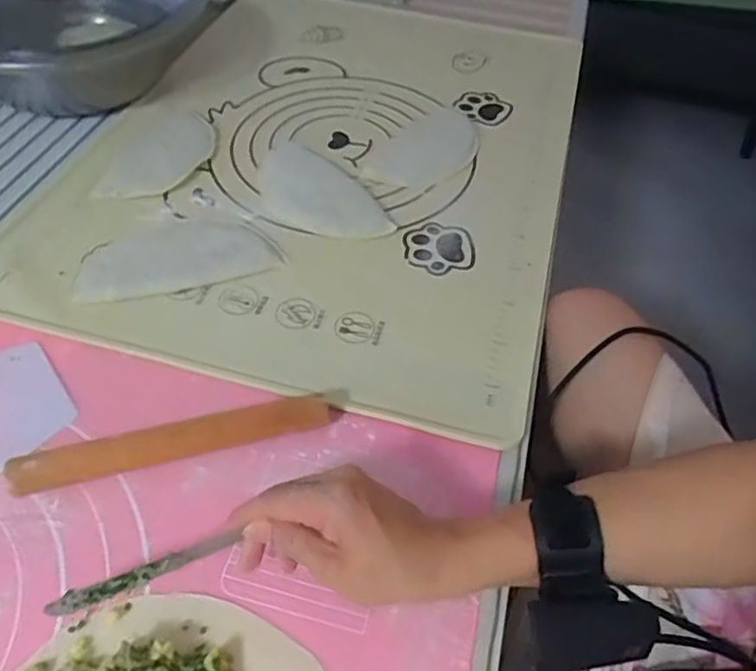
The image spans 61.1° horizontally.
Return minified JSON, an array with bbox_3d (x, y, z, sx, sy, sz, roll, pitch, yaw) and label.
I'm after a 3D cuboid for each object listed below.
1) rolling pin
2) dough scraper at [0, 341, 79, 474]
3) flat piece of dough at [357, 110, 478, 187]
[{"bbox_3d":[-0.138,0.075,0.444,0.209,0.029,0.023,-12,52,-14],"label":"rolling pin"},{"bbox_3d":[-0.276,0.048,0.474,0.077,0.004,0.108,-30,58,-26],"label":"dough scraper"},{"bbox_3d":[0.054,-0.215,0.722,0.090,0.017,0.175,29,54,19],"label":"flat piece of dough"}]

